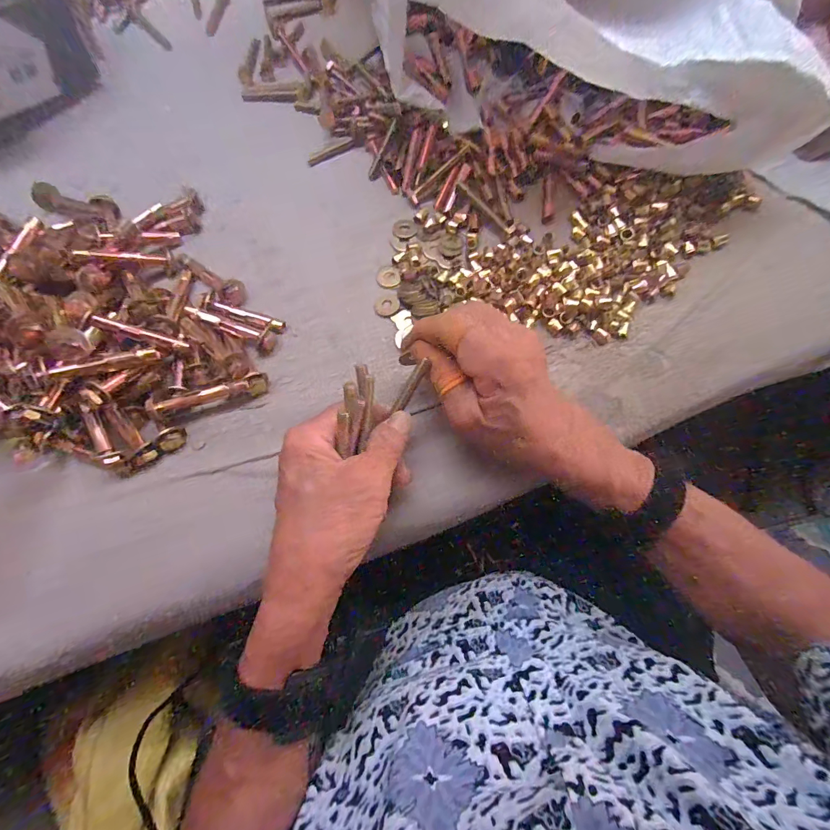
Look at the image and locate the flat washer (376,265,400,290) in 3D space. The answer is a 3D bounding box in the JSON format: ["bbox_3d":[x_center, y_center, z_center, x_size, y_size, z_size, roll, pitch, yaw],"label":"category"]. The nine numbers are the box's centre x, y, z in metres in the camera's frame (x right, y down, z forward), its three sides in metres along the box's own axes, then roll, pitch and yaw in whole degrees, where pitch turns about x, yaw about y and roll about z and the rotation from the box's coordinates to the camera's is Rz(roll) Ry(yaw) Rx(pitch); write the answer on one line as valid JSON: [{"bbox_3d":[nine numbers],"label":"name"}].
[{"bbox_3d":[-0.022,-0.111,0.323,0.019,0.004,0.022,-9,71,8],"label":"flat washer"}]

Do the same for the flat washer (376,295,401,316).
[{"bbox_3d":[-0.022,-0.088,0.314,0.019,0.004,0.017,-12,75,-1],"label":"flat washer"}]

